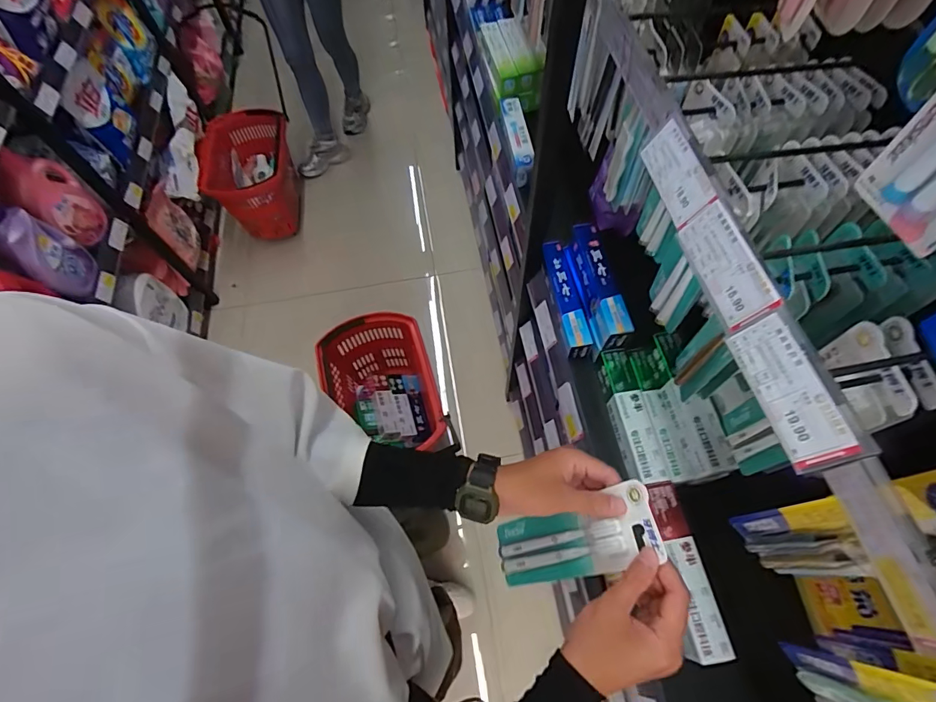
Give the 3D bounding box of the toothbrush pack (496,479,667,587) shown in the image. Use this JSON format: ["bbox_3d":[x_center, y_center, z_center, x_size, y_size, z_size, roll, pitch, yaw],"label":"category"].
[{"bbox_3d":[0.099,0.195,0.455,0.020,0.217,0.067,7,58,-33],"label":"toothbrush pack"}]

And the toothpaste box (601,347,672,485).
[{"bbox_3d":[0.266,0.110,0.742,0.055,0.052,0.221,-7,64,-2],"label":"toothpaste box"}]

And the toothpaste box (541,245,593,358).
[{"bbox_3d":[0.184,-0.101,0.836,0.039,0.044,0.234,-7,64,-2],"label":"toothpaste box"}]

